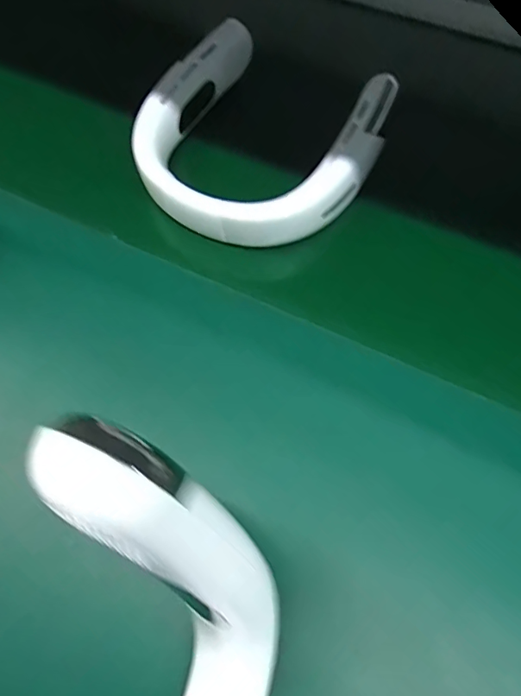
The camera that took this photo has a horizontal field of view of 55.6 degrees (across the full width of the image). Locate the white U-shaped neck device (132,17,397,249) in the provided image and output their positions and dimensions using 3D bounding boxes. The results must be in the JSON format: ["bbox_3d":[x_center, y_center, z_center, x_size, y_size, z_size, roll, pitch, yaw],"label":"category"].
[{"bbox_3d":[-0.002,-0.178,0.420,0.190,0.053,0.189,31,67,12],"label":"white U-shaped neck device"}]

